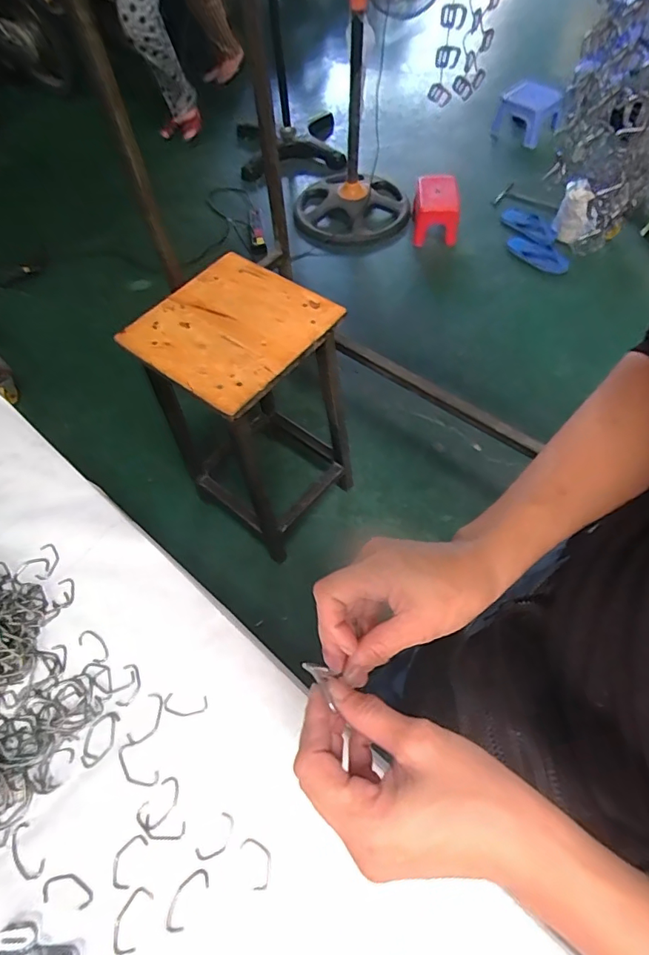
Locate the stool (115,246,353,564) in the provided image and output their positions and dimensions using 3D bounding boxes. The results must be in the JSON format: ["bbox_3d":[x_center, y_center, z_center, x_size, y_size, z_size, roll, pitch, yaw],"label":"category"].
[{"bbox_3d":[-0.163,-0.124,1.153,0.336,0.639,0.309,34,66,21],"label":"stool"}]

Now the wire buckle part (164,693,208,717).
[{"bbox_3d":[-0.116,0.189,0.408,0.037,0.004,0.016,3,59,5],"label":"wire buckle part"}]

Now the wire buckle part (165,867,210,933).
[{"bbox_3d":[-0.096,0.293,0.341,0.018,0.004,0.039,28,64,18],"label":"wire buckle part"}]

